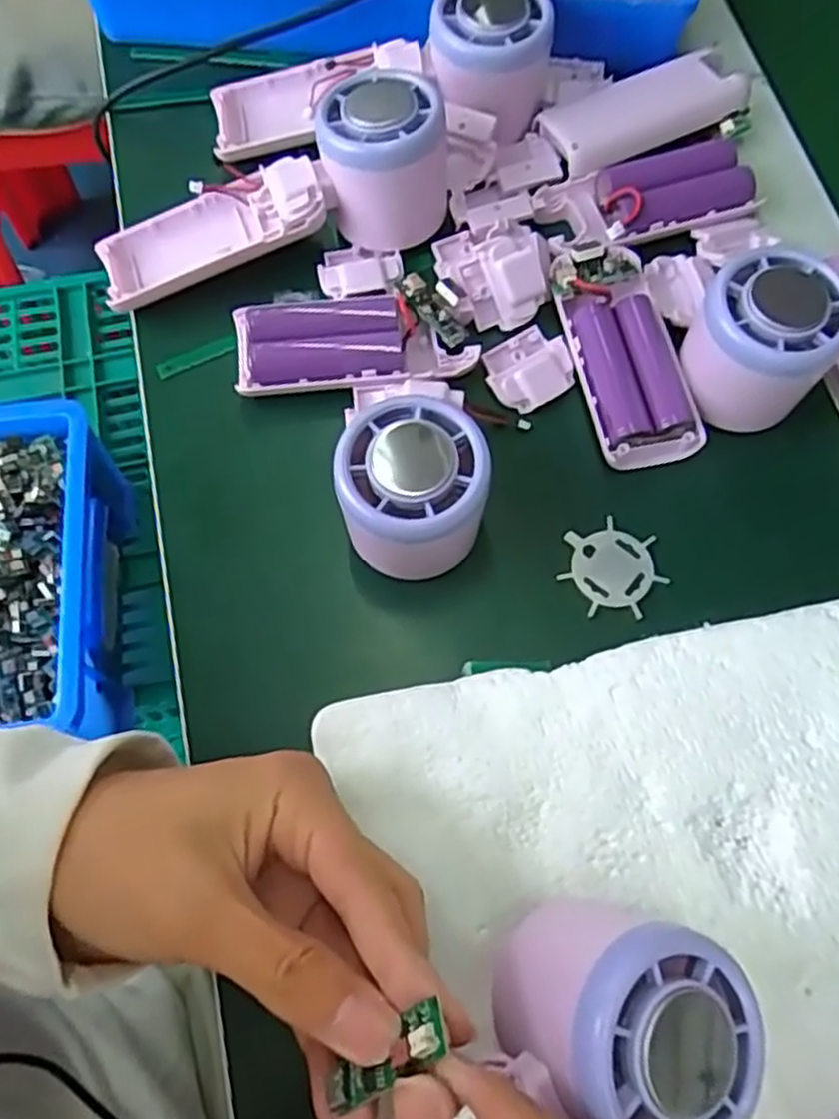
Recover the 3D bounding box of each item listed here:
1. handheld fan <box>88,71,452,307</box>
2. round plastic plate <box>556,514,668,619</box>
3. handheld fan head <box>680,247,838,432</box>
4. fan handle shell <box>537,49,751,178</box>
[{"bbox_3d":[-0.066,-0.160,0.358,0.163,0.056,0.068,-14,70,12],"label":"handheld fan"},{"bbox_3d":[0.078,0.003,0.316,0.039,0.004,0.039,0,69,0],"label":"round plastic plate"},{"bbox_3d":[0.140,-0.090,0.316,0.055,0.043,0.053,-25,71,-9],"label":"handheld fan head"},{"bbox_3d":[0.111,-0.220,0.383,0.101,0.017,0.040,-23,71,-9],"label":"fan handle shell"}]

